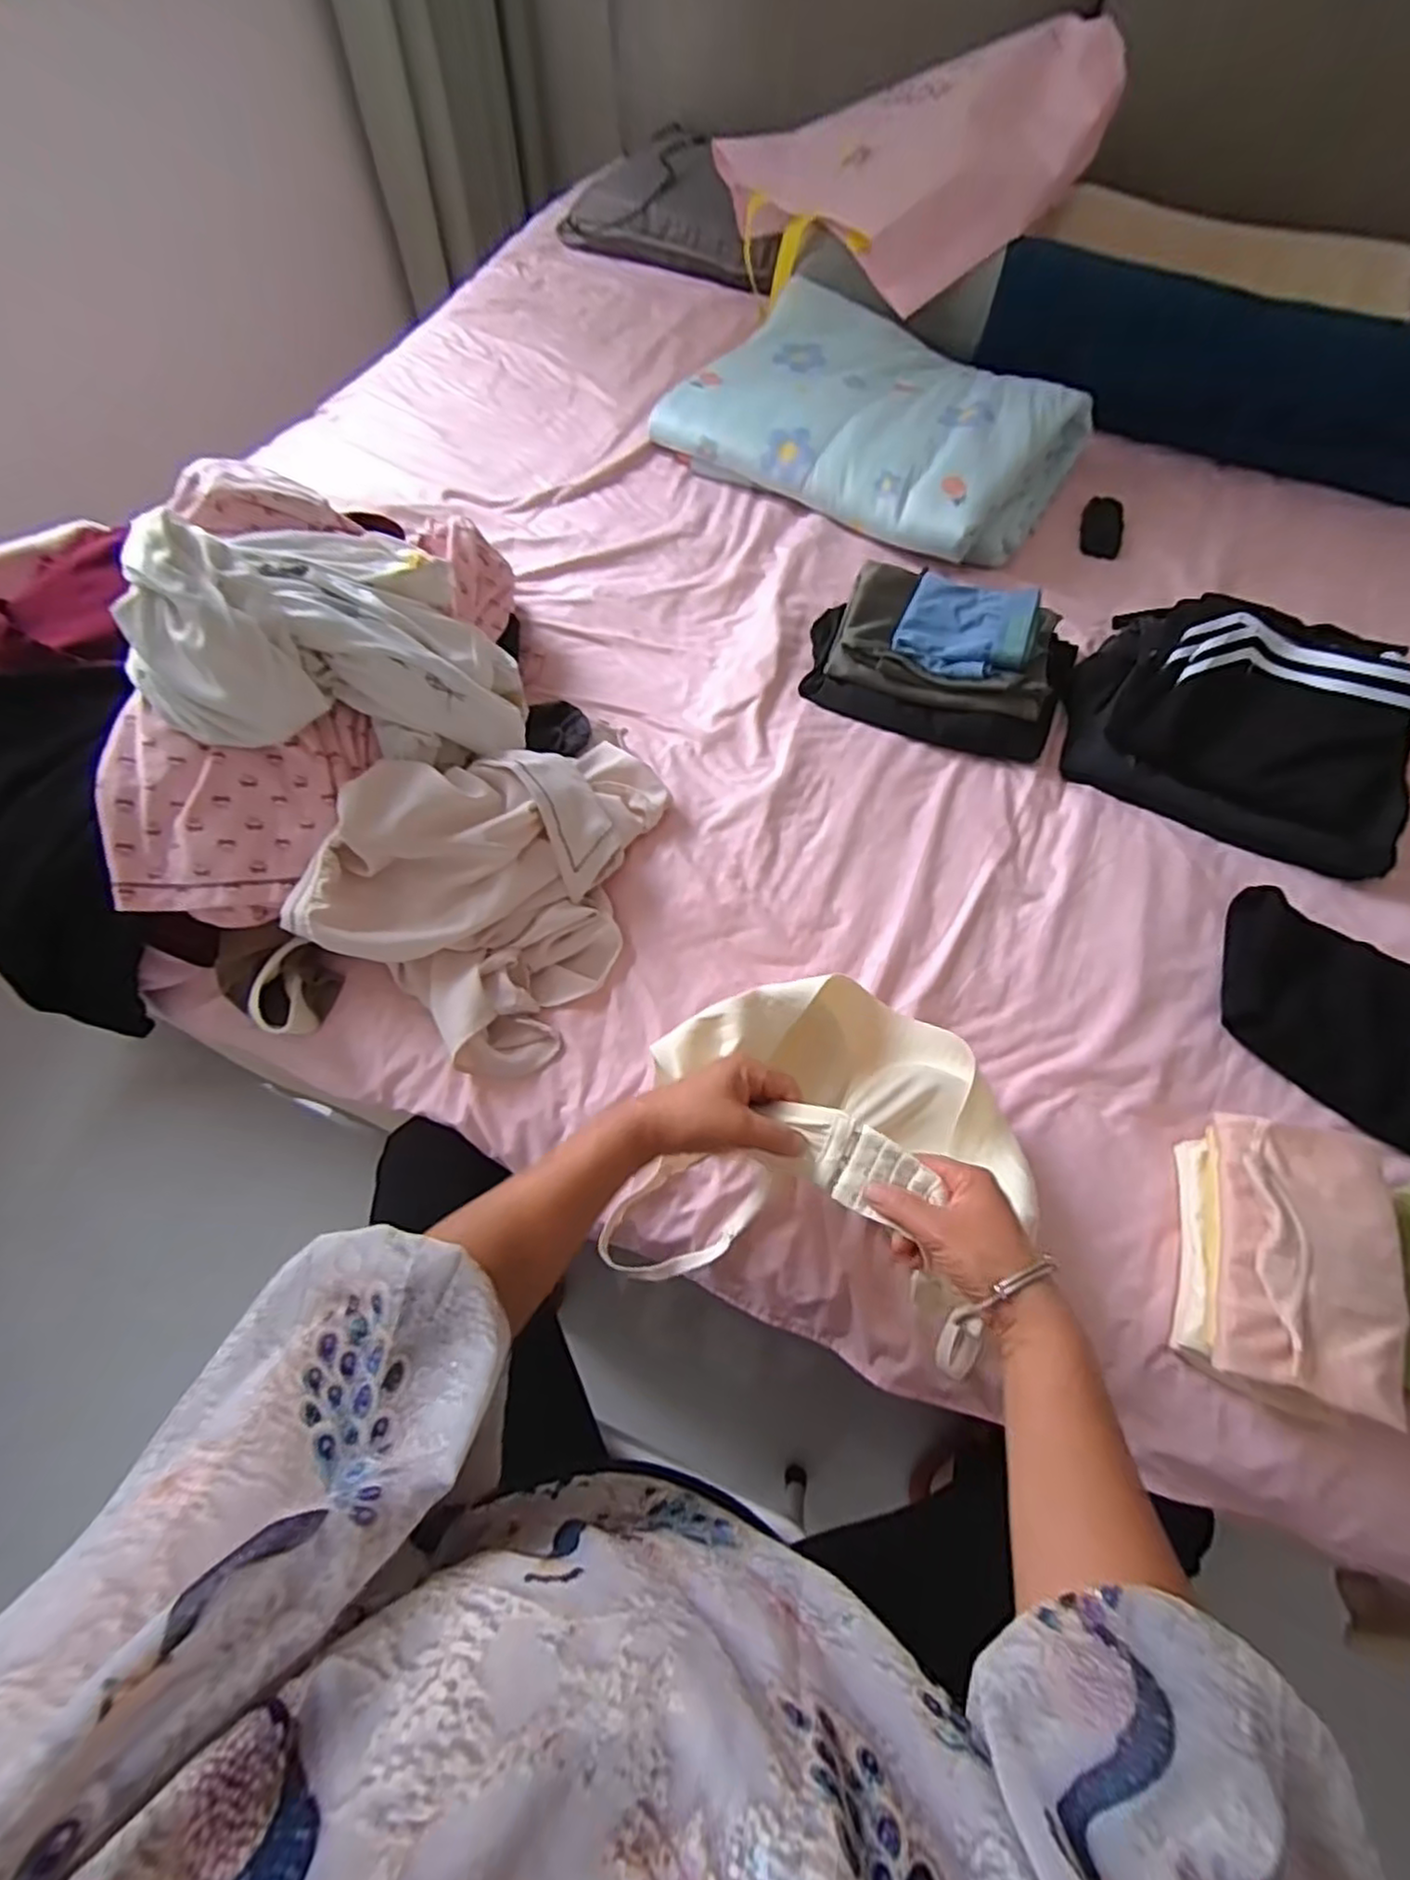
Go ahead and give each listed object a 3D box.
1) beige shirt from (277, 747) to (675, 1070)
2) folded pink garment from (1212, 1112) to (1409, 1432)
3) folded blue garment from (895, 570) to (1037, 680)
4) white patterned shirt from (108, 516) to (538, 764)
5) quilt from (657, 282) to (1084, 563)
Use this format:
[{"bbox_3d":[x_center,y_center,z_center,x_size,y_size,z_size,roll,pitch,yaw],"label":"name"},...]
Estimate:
[{"bbox_3d":[-0.168,-0.074,0.627,0.230,0.123,0.329,31,67,13],"label":"beige shirt"},{"bbox_3d":[0.435,0.224,0.504,0.100,0.040,0.187,19,64,7],"label":"folded pink garment"},{"bbox_3d":[0.295,-0.355,0.785,0.142,0.034,0.130,22,64,9],"label":"folded blue garment"},{"bbox_3d":[-0.326,-0.267,0.612,0.287,0.195,0.216,-16,65,-11],"label":"white patterned shirt"},{"bbox_3d":[0.235,-0.735,0.995,0.537,0.107,0.358,33,67,14],"label":"quilt"}]

